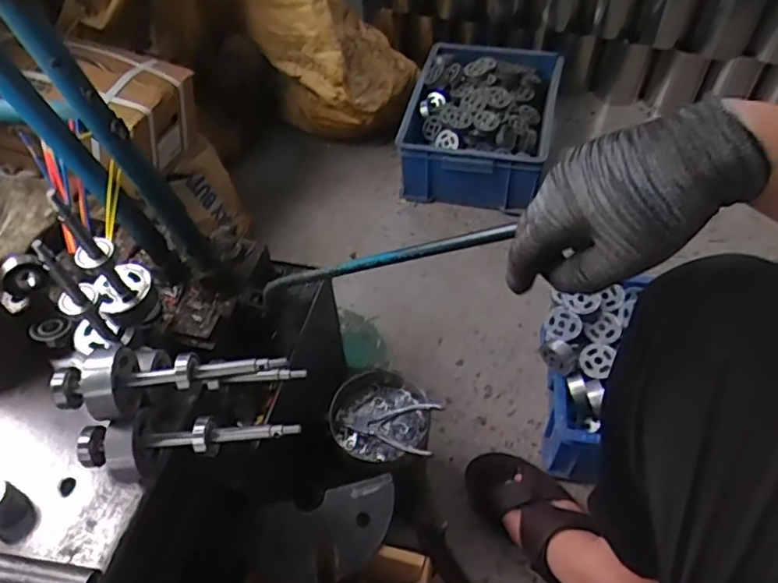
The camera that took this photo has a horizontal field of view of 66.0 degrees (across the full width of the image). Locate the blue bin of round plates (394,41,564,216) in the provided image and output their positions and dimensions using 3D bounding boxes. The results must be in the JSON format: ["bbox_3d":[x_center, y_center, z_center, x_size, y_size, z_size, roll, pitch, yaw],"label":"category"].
[{"bbox_3d":[0.204,-0.393,1.327,0.303,0.144,0.469,11,53,11],"label":"blue bin of round plates"}]

